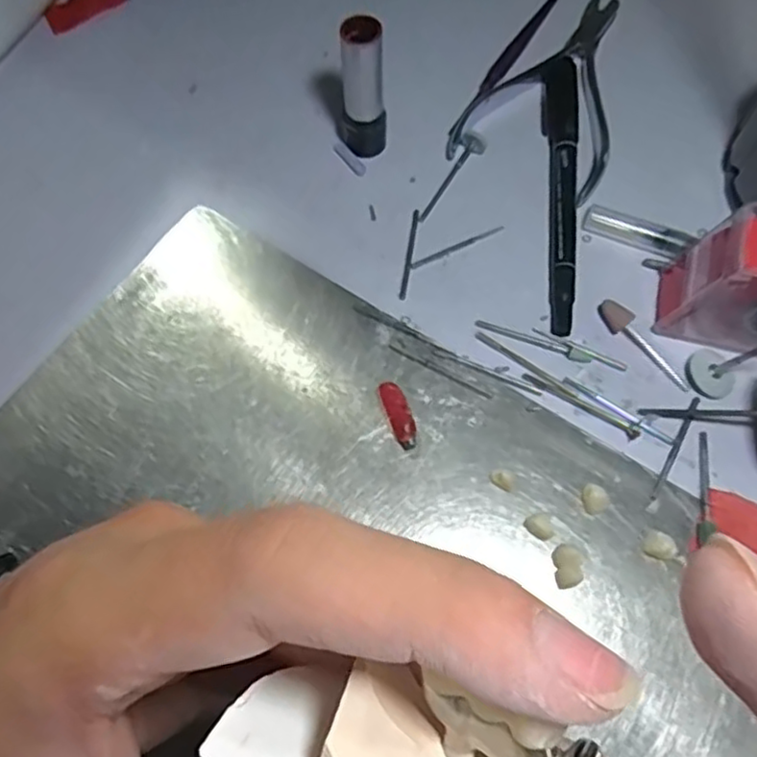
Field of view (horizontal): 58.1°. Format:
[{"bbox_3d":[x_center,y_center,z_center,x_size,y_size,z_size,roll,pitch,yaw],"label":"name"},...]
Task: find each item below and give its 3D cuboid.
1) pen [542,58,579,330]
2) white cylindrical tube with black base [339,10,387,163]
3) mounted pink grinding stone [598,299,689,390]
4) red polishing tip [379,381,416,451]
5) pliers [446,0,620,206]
[{"bbox_3d":[0.078,-0.083,0.291,0.013,0.009,0.139,5,67,4],"label":"pen"},{"bbox_3d":[-0.007,-0.118,0.278,0.019,0.063,0.015,-5,66,0],"label":"white cylindrical tube with black base"},{"bbox_3d":[0.102,-0.013,0.262,0.009,0.006,0.044,-32,69,-11],"label":"mounted pink grinding stone"},{"bbox_3d":[0.008,0.014,0.252,0.008,0.007,0.027,-18,67,-6],"label":"red polishing tip"},{"bbox_3d":[0.082,-0.137,0.314,0.067,0.006,0.119,20,69,10],"label":"pliers"}]

